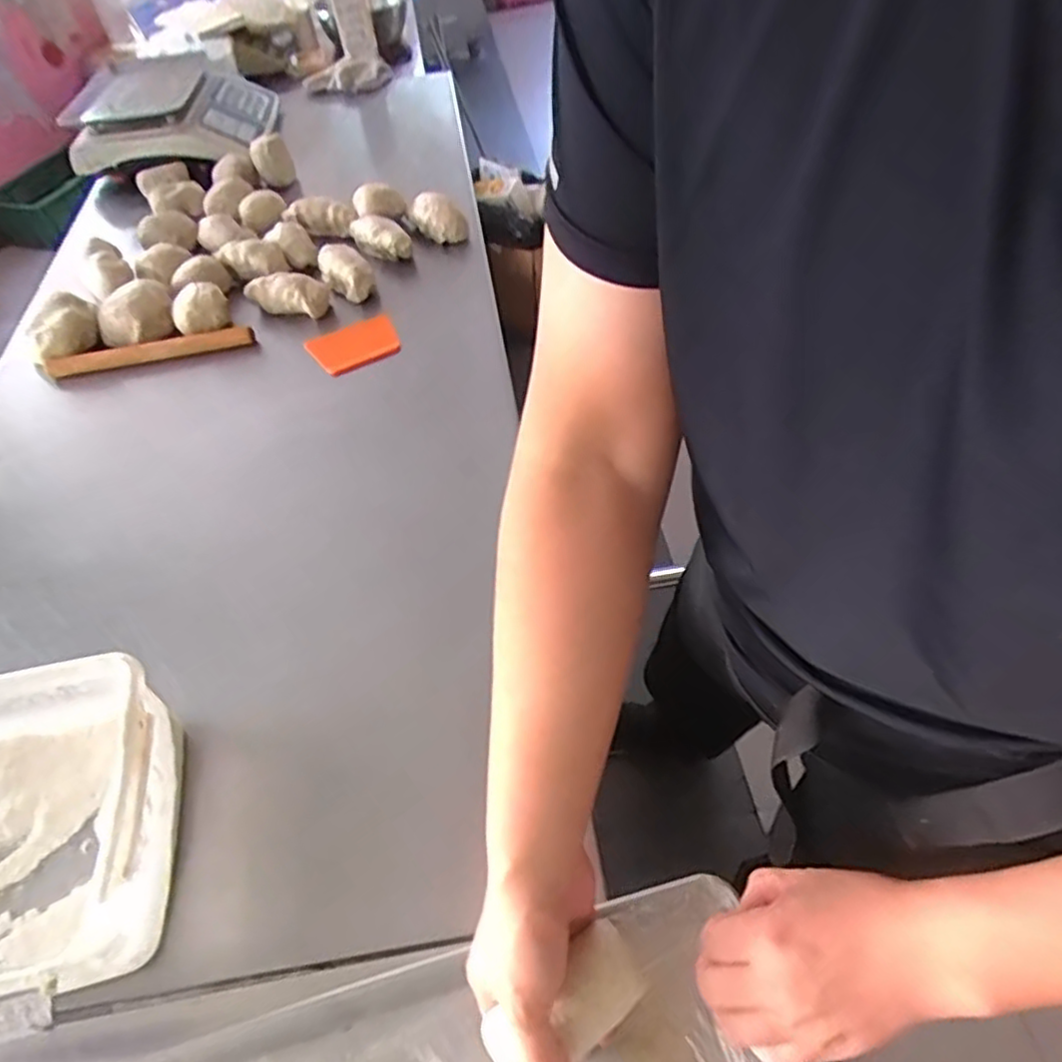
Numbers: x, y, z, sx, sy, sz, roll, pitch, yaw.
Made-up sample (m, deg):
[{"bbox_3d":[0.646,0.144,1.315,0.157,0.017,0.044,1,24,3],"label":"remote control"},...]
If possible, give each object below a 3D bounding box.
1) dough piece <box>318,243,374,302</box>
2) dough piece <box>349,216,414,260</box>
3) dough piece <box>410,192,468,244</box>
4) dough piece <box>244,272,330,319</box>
[{"bbox_3d":[-0.296,-0.414,1.086,0.065,0.056,0.121,-39,58,-23],"label":"dough piece"},{"bbox_3d":[-0.251,-0.492,1.145,0.138,0.056,0.053,35,63,28],"label":"dough piece"},{"bbox_3d":[-0.160,-0.530,1.162,0.064,0.068,0.113,-28,54,-16],"label":"dough piece"},{"bbox_3d":[-0.380,-0.367,1.057,0.135,0.055,0.052,9,53,12],"label":"dough piece"}]

